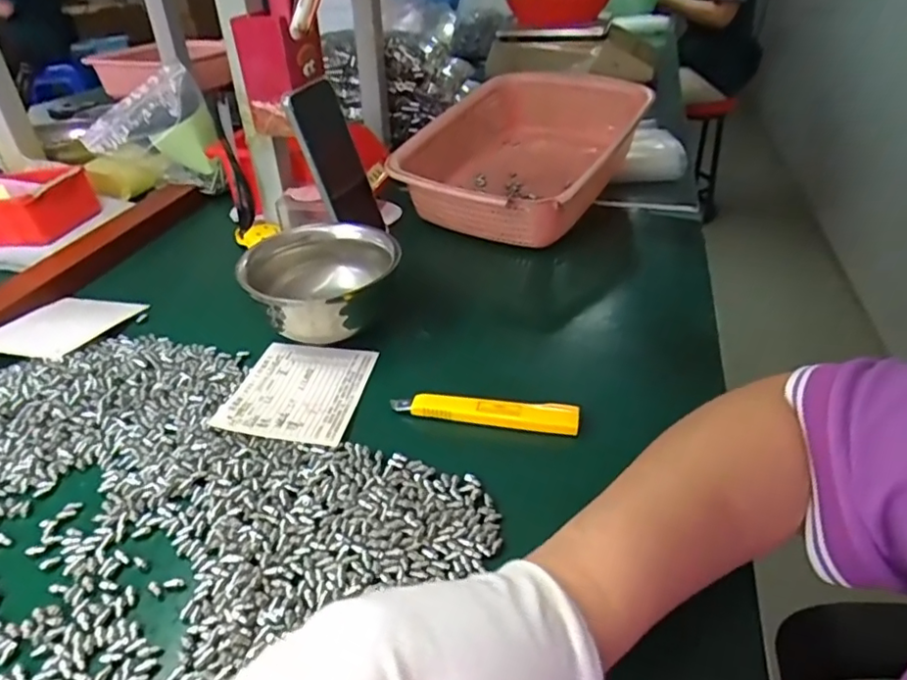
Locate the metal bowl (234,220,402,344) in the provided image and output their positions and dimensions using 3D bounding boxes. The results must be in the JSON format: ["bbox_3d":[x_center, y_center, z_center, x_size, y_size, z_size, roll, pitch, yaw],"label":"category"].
[{"bbox_3d":[-0.104,-0.046,0.489,0.115,0.067,0.115,-1,40,1],"label":"metal bowl"}]

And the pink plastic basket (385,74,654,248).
[{"bbox_3d":[0.088,-0.212,0.690,0.199,0.107,0.321,20,41,27],"label":"pink plastic basket"}]

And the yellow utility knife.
[{"bbox_3d":[0.021,0.048,0.409,0.126,0.013,0.020,6,36,10],"label":"yellow utility knife"}]

